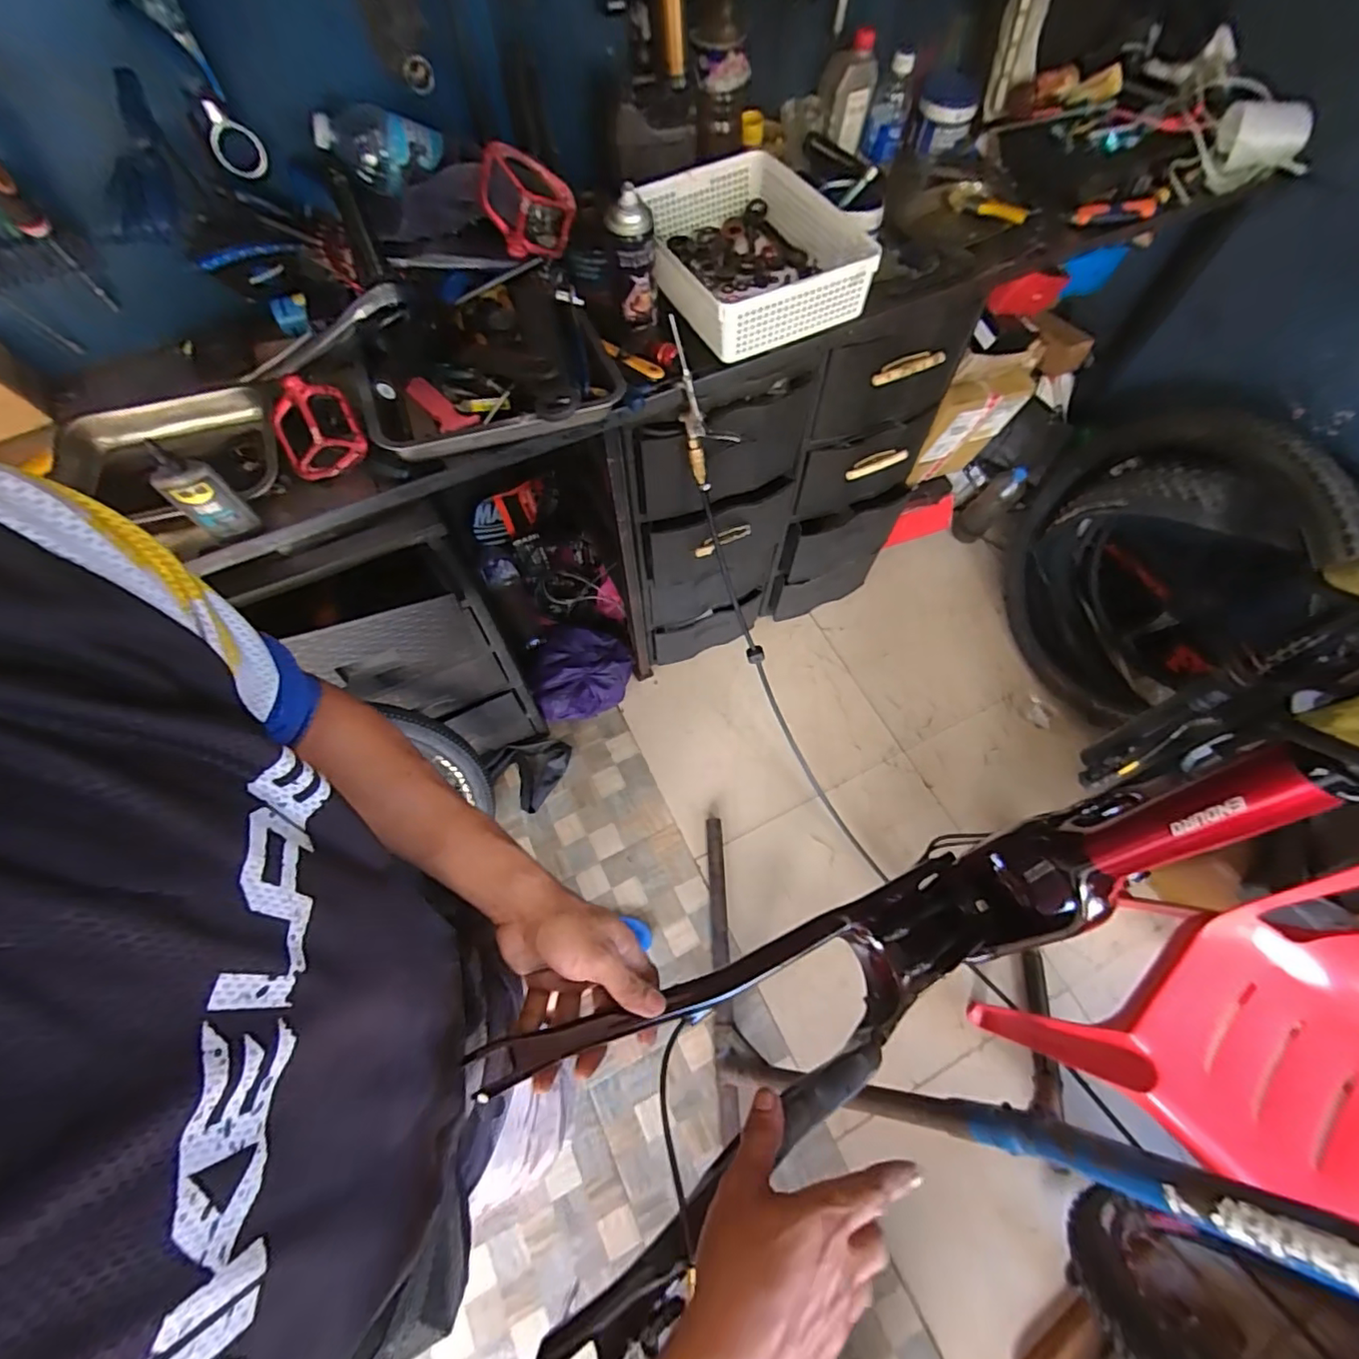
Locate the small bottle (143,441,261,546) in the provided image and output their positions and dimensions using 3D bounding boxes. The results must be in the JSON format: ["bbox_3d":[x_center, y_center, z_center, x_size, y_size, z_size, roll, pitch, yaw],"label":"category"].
[{"bbox_3d":[-0.532,-0.203,0.649,0.033,0.116,0.053,37,71,16],"label":"small bottle"}]

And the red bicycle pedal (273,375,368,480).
[{"bbox_3d":[-0.449,-0.312,0.720,0.109,0.110,0.014,-21,22,15],"label":"red bicycle pedal"}]

